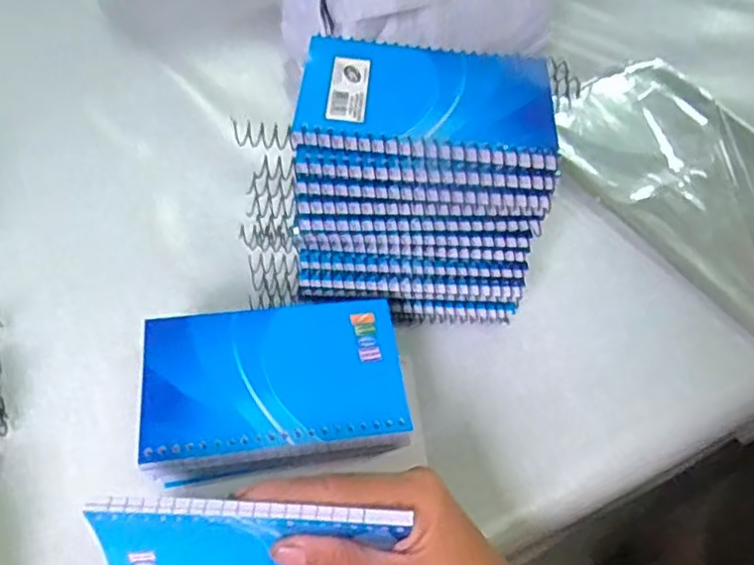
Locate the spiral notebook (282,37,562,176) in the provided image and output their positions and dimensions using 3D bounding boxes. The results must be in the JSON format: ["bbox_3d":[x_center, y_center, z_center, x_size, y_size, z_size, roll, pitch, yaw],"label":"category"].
[{"bbox_3d":[0.027,-0.097,0.349,0.130,0.007,0.091,8,53,0],"label":"spiral notebook"}]

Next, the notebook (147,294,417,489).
[{"bbox_3d":[-0.051,0.050,0.346,0.128,0.010,0.087,-6,54,-10],"label":"notebook"}]

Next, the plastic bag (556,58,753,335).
[{"bbox_3d":[0.246,-0.080,0.507,0.162,0.019,0.255,-26,60,-22],"label":"plastic bag"}]

